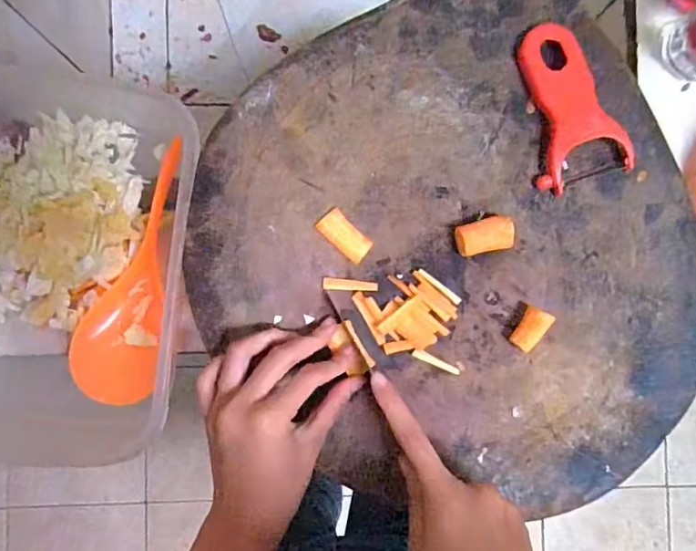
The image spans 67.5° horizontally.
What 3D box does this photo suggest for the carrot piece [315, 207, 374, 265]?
[{"bbox_3d":[-0.002,-0.027,0.353,0.038,0.004,0.019,44,86,-1],"label":"carrot piece"}]

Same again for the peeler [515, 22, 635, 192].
[{"bbox_3d":[0.145,-0.115,0.356,0.060,0.016,0.109,-23,90,-4],"label":"peeler"}]

